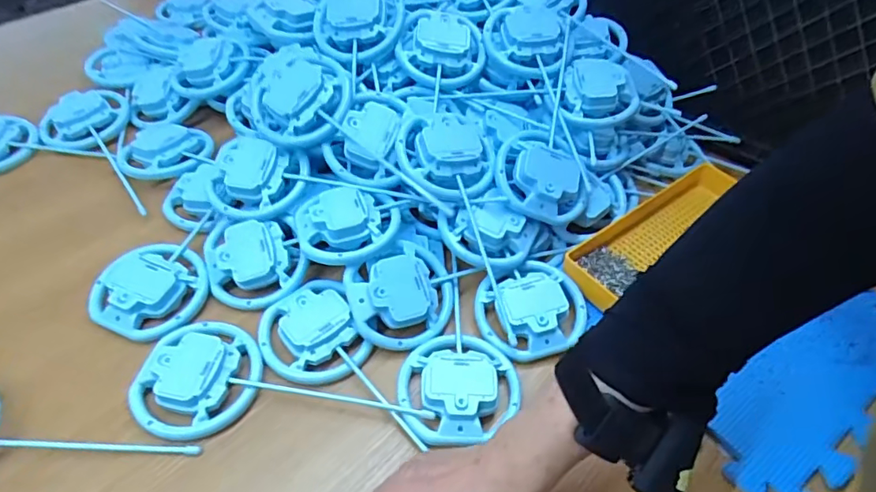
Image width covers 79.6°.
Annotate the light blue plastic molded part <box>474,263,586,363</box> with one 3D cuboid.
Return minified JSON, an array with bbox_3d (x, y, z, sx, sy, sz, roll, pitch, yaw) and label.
[{"bbox_3d":[0.088,0.055,0.497,0.100,0.020,0.092,2,49,-2],"label":"light blue plastic molded part"}]

